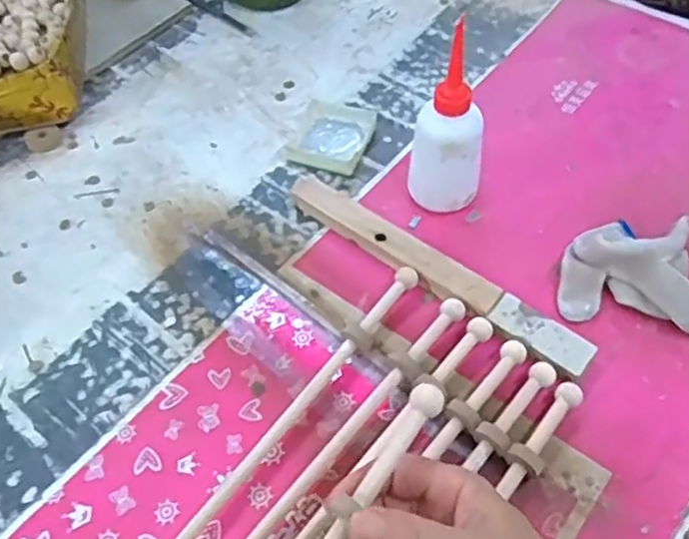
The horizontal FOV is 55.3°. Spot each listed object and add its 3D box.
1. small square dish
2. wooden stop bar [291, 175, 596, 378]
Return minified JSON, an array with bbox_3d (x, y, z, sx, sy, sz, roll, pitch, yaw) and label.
[{"bbox_3d":[-0.013,-0.136,0.660,0.074,0.013,0.089,14,56,12],"label":"small square dish"},{"bbox_3d":[0.069,-0.004,0.552,0.290,0.019,0.031,34,63,24],"label":"wooden stop bar"}]

